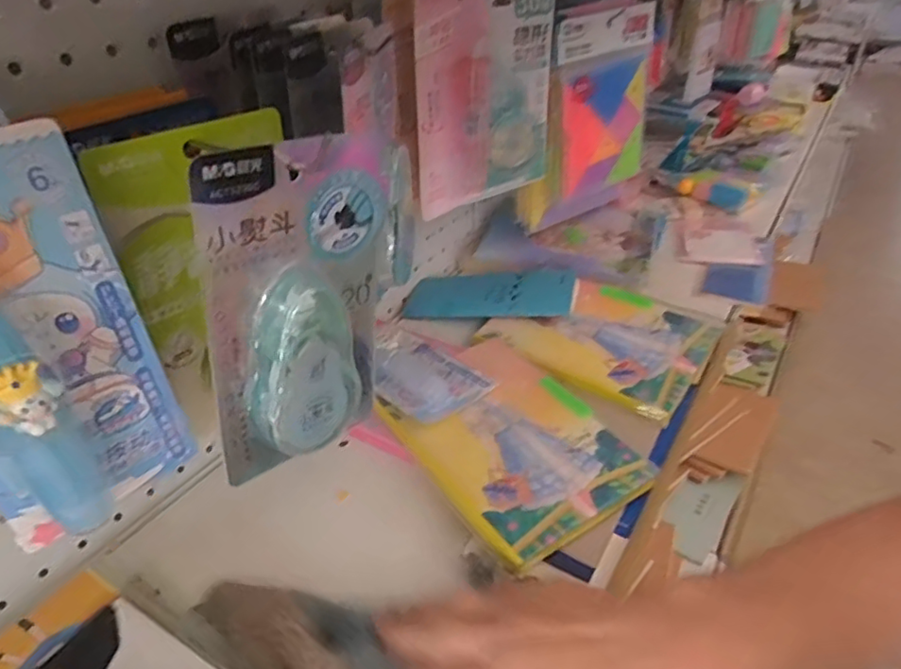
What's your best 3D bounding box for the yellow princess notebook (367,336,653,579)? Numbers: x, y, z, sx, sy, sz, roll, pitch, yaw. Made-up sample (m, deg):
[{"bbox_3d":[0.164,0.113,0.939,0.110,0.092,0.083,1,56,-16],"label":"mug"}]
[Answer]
[{"bbox_3d":[0.042,0.073,0.436,0.131,0.019,0.175,-20,41,-30],"label":"yellow princess notebook"}]

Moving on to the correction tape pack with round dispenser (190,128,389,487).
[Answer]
[{"bbox_3d":[-0.058,-0.012,0.258,0.091,0.134,0.026,-28,41,-32],"label":"correction tape pack with round dispenser"}]

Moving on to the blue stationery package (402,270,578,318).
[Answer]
[{"bbox_3d":[0.037,-0.040,0.582,0.164,0.013,0.055,0,55,25],"label":"blue stationery package"}]

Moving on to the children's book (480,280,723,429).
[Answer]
[{"bbox_3d":[0.137,-0.004,0.540,0.172,0.013,0.141,25,48,27],"label":"children's book"}]

